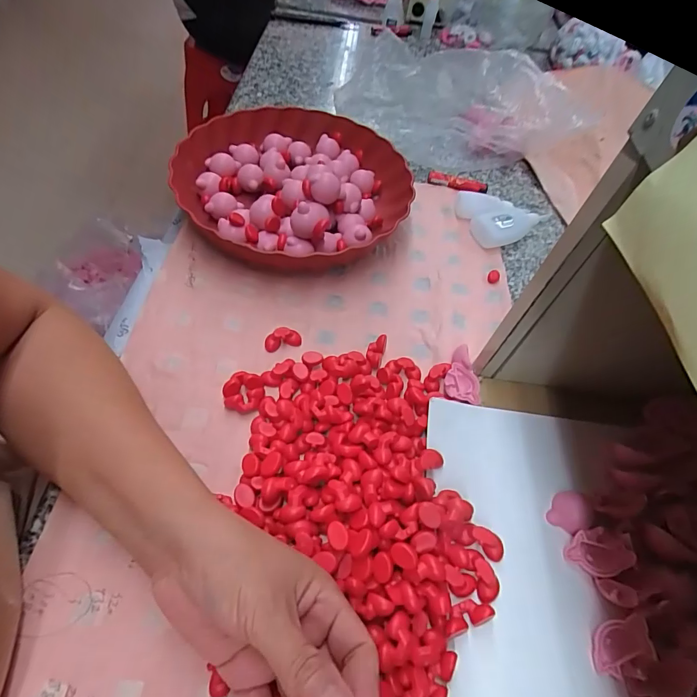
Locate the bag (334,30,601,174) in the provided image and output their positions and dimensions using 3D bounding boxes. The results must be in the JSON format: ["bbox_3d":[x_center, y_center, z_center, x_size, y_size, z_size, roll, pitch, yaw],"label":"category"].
[{"bbox_3d":[0.141,-0.336,0.561,0.304,0.098,0.190,6,55,-1],"label":"bag"}]

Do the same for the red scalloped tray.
[{"bbox_3d":[-0.056,-0.174,0.448,0.239,0.059,0.247,-2,56,-7],"label":"red scalloped tray"}]

